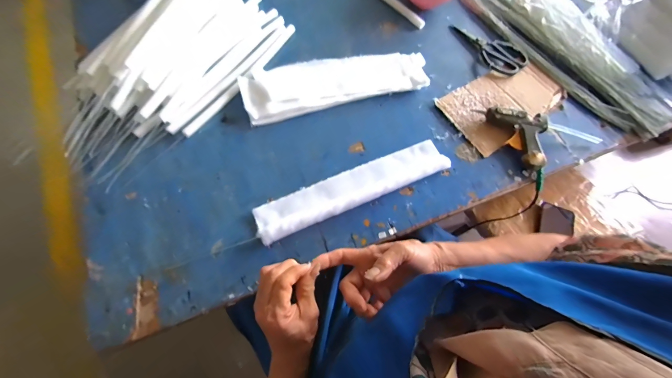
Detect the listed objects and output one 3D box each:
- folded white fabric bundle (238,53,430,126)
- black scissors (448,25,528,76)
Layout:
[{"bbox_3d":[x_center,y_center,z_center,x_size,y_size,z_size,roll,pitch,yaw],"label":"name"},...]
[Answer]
[{"bbox_3d":[0.000,-0.219,0.583,0.366,0.029,0.121,-14,68,-10],"label":"folded white fabric bundle"},{"bbox_3d":[0.347,-0.328,0.654,0.088,0.007,0.182,-30,72,-16],"label":"black scissors"}]

